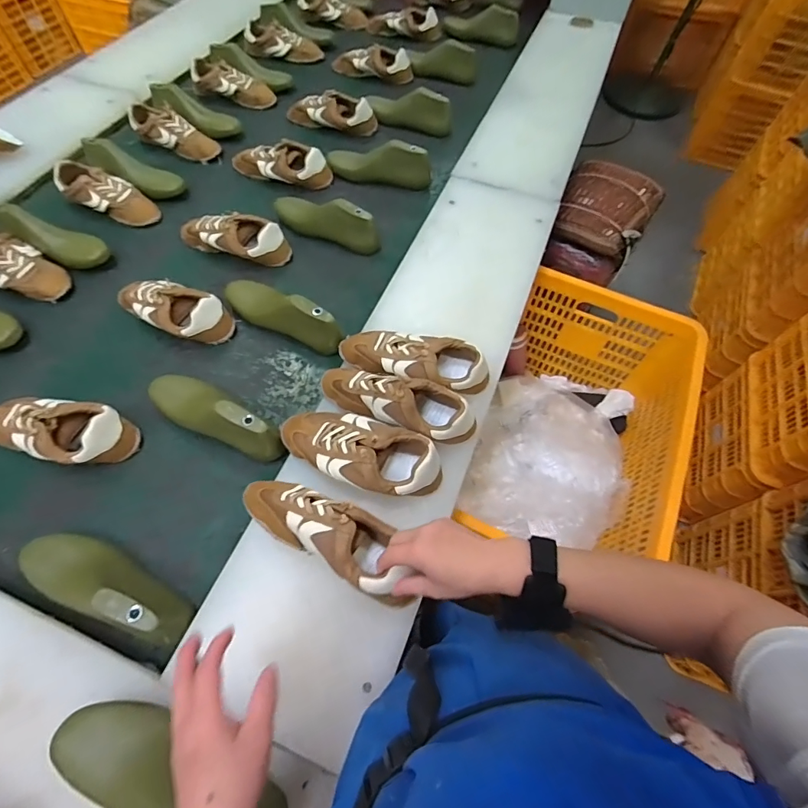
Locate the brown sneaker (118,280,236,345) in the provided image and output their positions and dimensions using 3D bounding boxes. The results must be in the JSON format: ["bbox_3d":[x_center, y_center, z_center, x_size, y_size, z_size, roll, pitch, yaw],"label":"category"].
[{"bbox_3d":[-0.417,-0.170,0.759,0.231,0.070,0.088,22,63,9],"label":"brown sneaker"}]

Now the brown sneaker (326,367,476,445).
[{"bbox_3d":[-0.013,-0.010,0.615,0.234,0.072,0.075,23,63,9],"label":"brown sneaker"}]

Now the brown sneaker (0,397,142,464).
[{"bbox_3d":[-0.525,0.039,0.645,0.228,0.067,0.093,11,62,3],"label":"brown sneaker"}]

